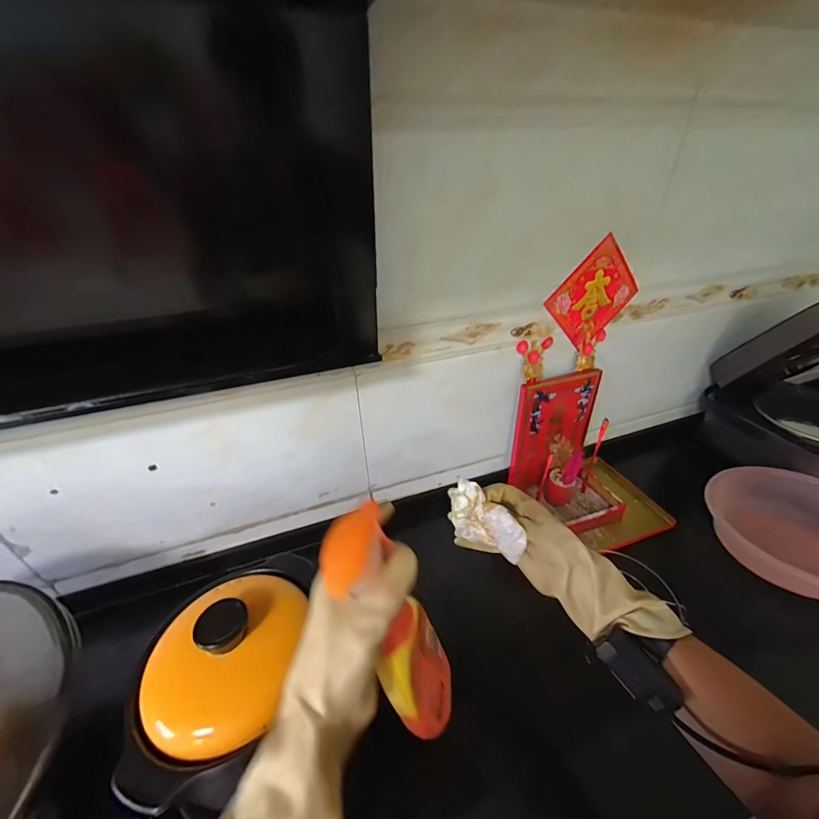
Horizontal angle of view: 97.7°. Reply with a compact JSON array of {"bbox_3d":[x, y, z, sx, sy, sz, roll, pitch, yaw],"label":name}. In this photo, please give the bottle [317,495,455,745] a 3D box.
[{"bbox_3d":[-0.012,0.204,0.347,0.046,0.254,0.089,-5,25,42],"label":"bottle"}]

